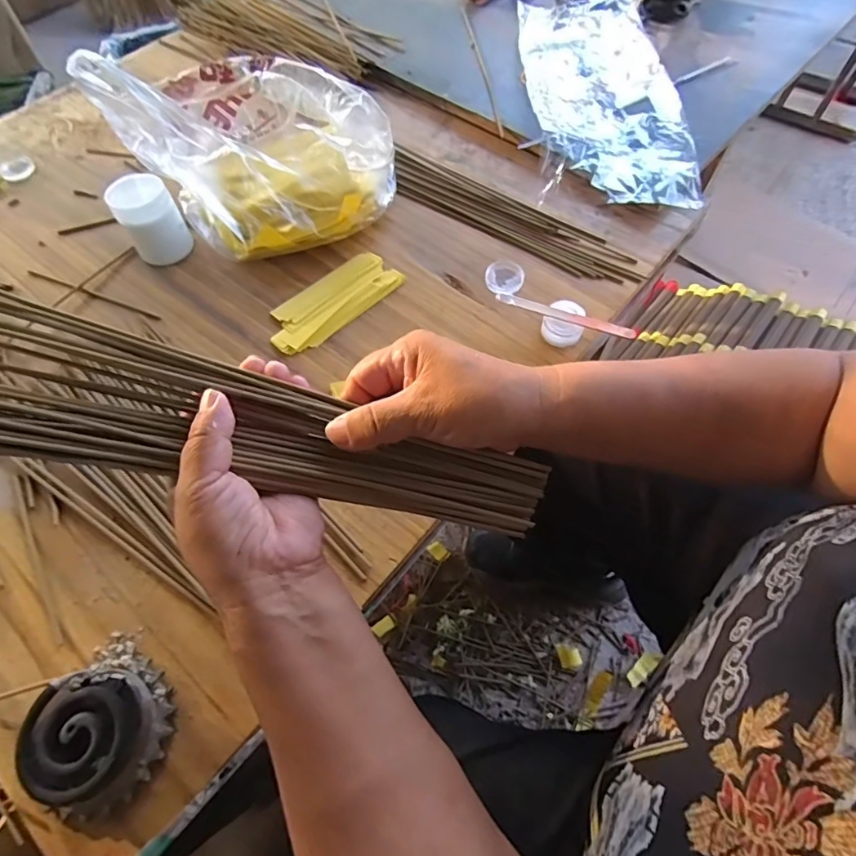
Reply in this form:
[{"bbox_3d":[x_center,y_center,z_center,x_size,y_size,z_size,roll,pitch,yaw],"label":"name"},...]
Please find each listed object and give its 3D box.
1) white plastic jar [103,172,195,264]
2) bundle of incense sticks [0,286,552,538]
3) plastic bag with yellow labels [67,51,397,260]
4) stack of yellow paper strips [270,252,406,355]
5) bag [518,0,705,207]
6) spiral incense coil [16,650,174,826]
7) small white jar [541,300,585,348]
[{"bbox_3d":[-0.274,-0.205,0.493,0.053,0.065,0.053,-1,63,2],"label":"white plastic jar"},{"bbox_3d":[-0.090,0.004,0.264,0.313,0.021,0.072,15,63,-7],"label":"bundle of incense sticks"},{"bbox_3d":[-0.173,-0.296,0.491,0.197,0.130,0.247,-40,68,-17],"label":"plastic bag with yellow labels"},{"bbox_3d":[-0.094,-0.124,0.487,0.062,0.009,0.138,41,72,21],"label":"stack of yellow paper strips"},{"bbox_3d":[0.208,-0.416,0.599,0.173,0.031,0.387,0,63,3],"label":"bag"},{"bbox_3d":[-0.201,0.186,0.304,0.072,0.035,0.074,31,67,16],"label":"spiral incense coil"},{"bbox_3d":[0.123,-0.095,0.456,0.035,0.026,0.033,-1,63,2],"label":"small white jar"}]

